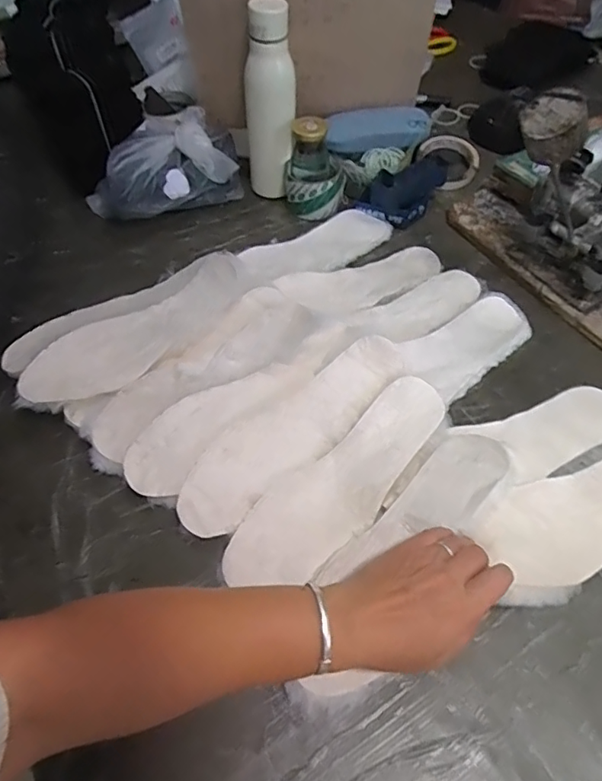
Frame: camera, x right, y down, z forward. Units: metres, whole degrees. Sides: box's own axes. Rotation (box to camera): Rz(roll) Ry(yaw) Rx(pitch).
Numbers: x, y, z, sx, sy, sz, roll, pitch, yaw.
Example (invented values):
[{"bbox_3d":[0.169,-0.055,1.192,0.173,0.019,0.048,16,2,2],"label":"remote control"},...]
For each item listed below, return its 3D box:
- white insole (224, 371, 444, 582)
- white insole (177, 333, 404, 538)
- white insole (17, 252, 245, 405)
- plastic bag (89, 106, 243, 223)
[{"bbox_3d":[0.041,0.088,0.485,0.254,0.014,0.084,-39,62,-16],"label":"white insole"},{"bbox_3d":[-0.008,0.036,0.511,0.262,0.021,0.074,-38,71,-17],"label":"white insole"},{"bbox_3d":[-0.178,-0.068,0.567,0.255,0.025,0.086,-38,61,-21],"label":"white insole"},{"bbox_3d":[-0.201,-0.317,0.748,0.225,0.100,0.106,-19,56,-10],"label":"plastic bag"}]

